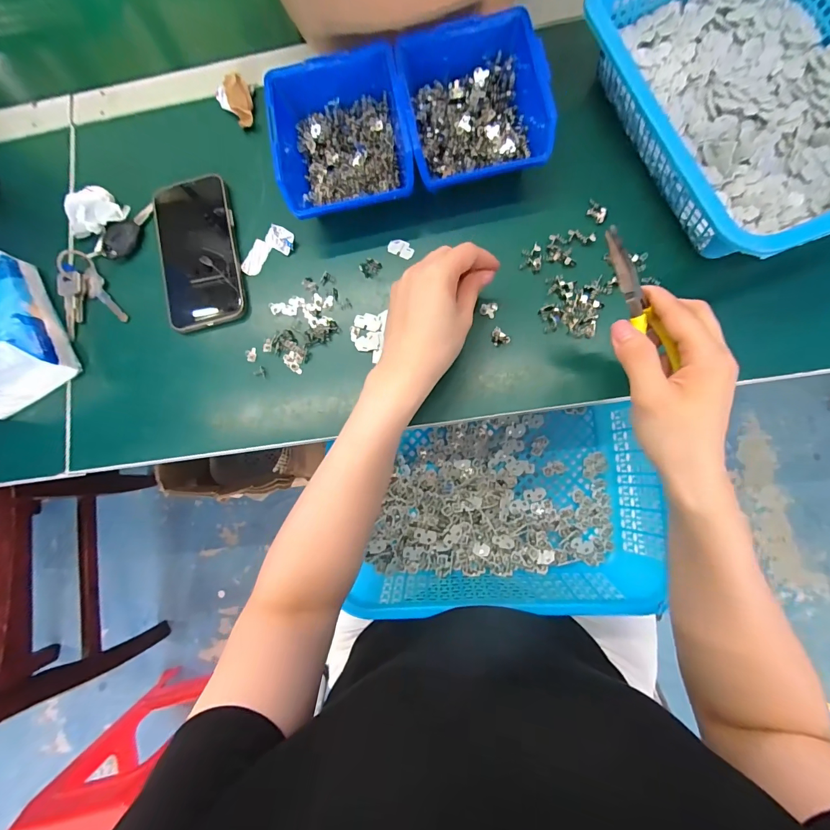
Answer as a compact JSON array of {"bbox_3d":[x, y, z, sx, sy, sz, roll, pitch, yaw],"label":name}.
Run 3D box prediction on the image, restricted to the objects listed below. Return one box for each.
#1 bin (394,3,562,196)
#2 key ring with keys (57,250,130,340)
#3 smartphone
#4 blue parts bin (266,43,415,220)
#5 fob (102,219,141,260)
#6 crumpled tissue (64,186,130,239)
[{"bbox_3d":[0.053,-0.281,0.365,0.125,0.066,0.144,-6,81,4],"label":"bin"},{"bbox_3d":[-0.345,-0.128,0.398,0.062,0.013,0.099,-28,80,0],"label":"key ring with keys"},{"bbox_3d":[-0.221,-0.165,0.394,0.080,0.016,0.155,-13,81,3],"label":"smartphone"},{"bbox_3d":[-0.067,-0.256,0.372,0.119,0.064,0.133,-10,81,3],"label":"blue parts bin"},{"bbox_3d":[-0.311,-0.186,0.408,0.032,0.008,0.044,31,85,8],"label":"fob"},{"bbox_3d":[-0.337,-0.211,0.402,0.046,0.026,0.056,36,86,9],"label":"crumpled tissue"}]

